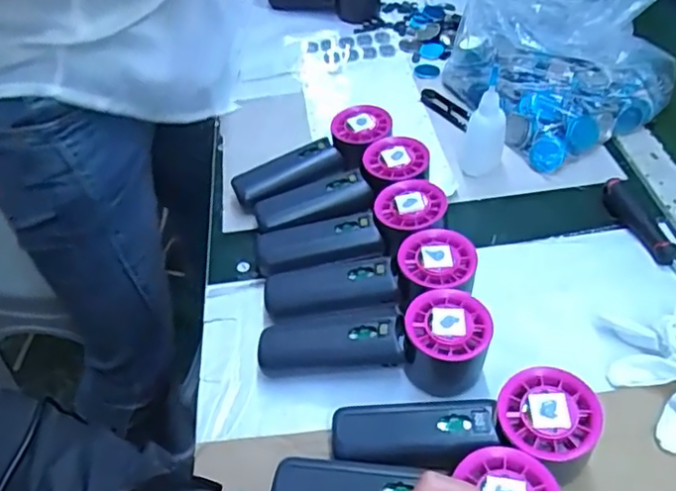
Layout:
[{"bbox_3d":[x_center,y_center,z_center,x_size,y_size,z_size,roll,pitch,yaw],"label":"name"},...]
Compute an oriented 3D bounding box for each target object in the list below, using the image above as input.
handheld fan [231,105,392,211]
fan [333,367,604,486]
[{"bbox_3d":[-0.018,-0.071,0.554,0.149,0.059,0.056,-25,49,-18],"label":"handheld fan"},{"bbox_3d":[0.075,0.118,0.363,0.154,0.054,0.057,-6,46,0],"label":"fan"}]

